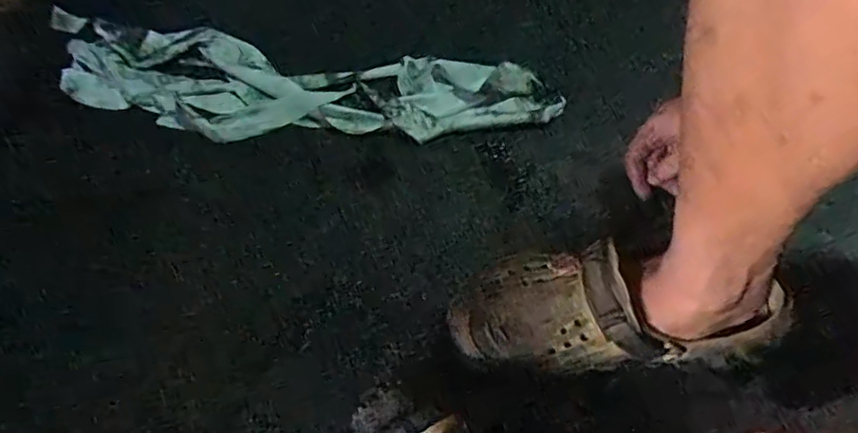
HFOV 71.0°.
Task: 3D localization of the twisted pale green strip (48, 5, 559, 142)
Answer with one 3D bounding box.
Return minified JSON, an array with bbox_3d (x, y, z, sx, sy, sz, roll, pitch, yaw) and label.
[{"bbox_3d":[-0.148,-0.151,0.705,0.600,0.051,0.149,6,56,3],"label":"twisted pale green strip"}]

